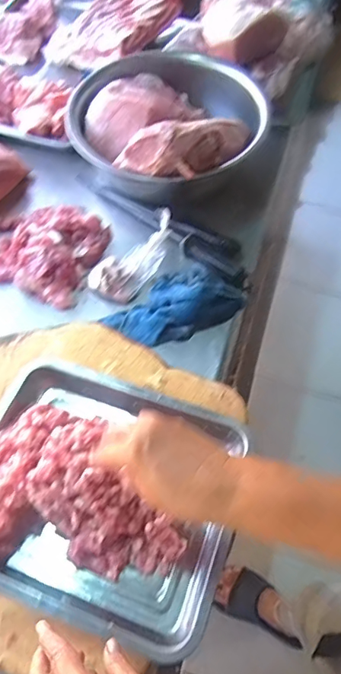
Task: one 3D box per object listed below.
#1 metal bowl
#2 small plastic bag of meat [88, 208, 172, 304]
[{"bbox_3d":[0.003,-0.397,0.914,0.305,0.136,0.327,1,58,-2],"label":"metal bowl"},{"bbox_3d":[-0.055,-0.134,0.825,0.181,0.040,0.081,-45,69,-5],"label":"small plastic bag of meat"}]

